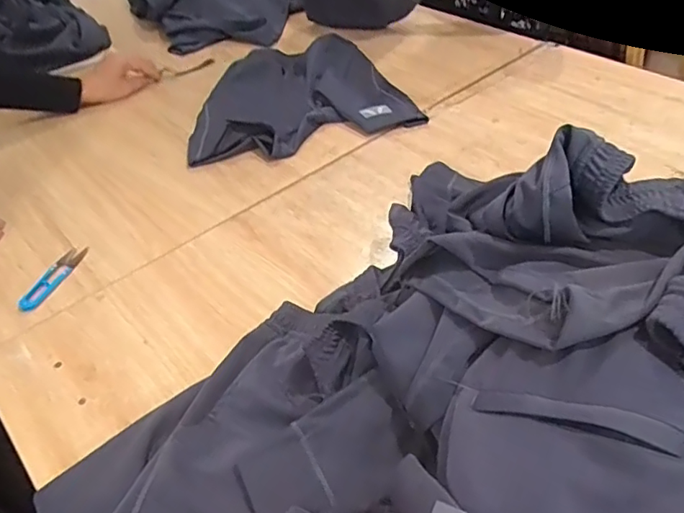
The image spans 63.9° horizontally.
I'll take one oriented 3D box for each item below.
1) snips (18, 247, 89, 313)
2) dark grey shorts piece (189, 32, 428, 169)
[{"bbox_3d":[-0.383,0.027,0.728,0.023,0.012,0.116,9,44,15],"label":"snips"},{"bbox_3d":[-0.099,-0.309,1.034,0.409,0.068,0.338,-16,44,-11],"label":"dark grey shorts piece"}]

